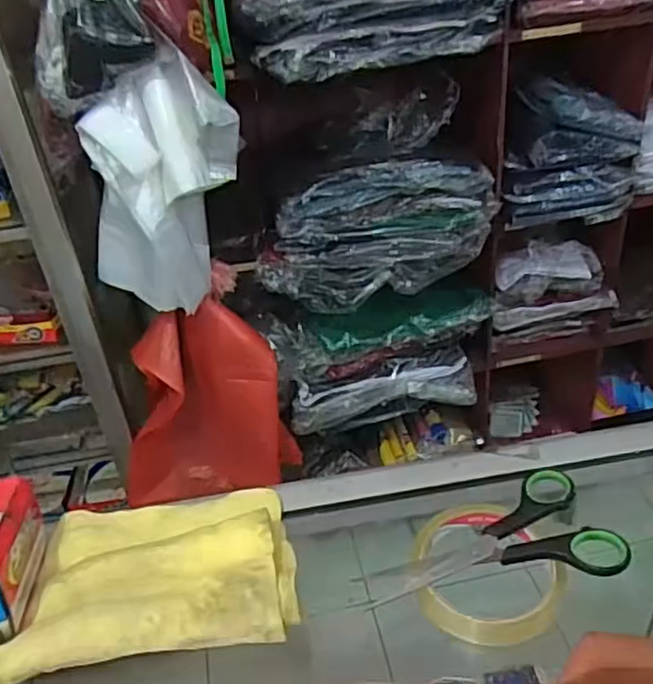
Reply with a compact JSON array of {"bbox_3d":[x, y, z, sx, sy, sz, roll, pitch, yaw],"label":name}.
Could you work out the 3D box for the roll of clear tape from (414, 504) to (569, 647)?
[{"bbox_3d":[0.099,0.143,0.404,0.085,0.032,0.085,-4,35,2],"label":"roll of clear tape"}]

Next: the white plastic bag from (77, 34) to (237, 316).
[{"bbox_3d":[-0.237,-0.212,0.924,0.193,0.373,0.109,26,41,6],"label":"white plastic bag"}]

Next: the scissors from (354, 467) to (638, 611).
[{"bbox_3d":[0.099,0.120,0.409,0.156,0.016,0.075,-5,35,0],"label":"scissors"}]

